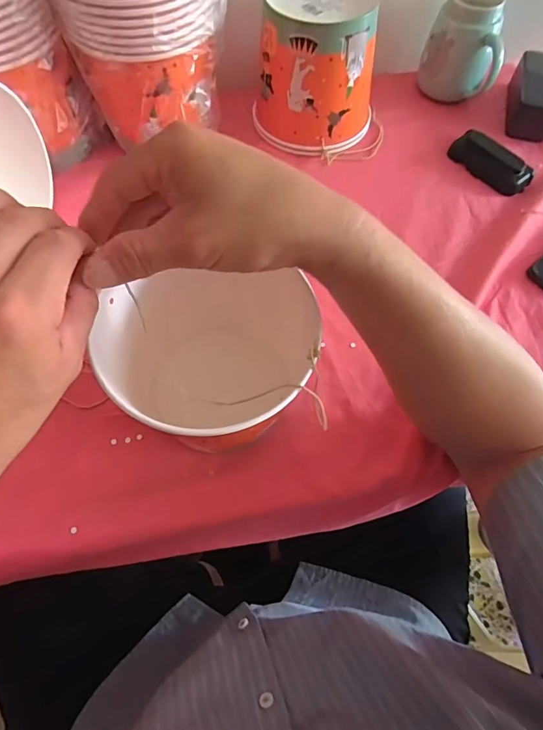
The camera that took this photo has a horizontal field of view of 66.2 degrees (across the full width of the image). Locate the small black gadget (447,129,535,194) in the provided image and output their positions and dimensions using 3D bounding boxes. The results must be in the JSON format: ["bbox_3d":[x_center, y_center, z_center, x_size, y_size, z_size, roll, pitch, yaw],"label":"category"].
[{"bbox_3d":[0.284,-0.265,0.539,0.037,0.024,0.107,-38,71,-17],"label":"small black gadget"}]

